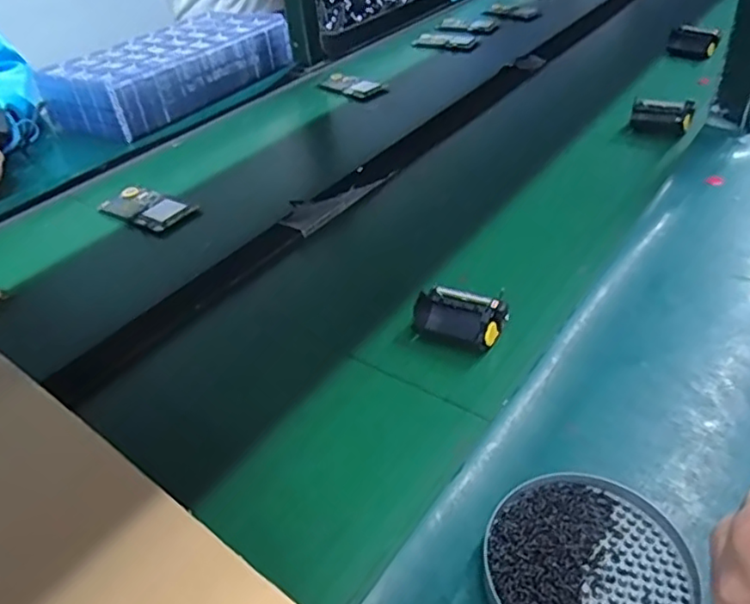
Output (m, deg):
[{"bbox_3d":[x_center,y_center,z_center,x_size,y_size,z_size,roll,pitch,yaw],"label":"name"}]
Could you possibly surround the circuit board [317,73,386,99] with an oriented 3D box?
[{"bbox_3d":[-0.043,-0.370,1.039,0.113,0.009,0.067,25,49,33],"label":"circuit board"}]

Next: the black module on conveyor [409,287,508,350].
[{"bbox_3d":[0.072,0.011,0.524,0.070,0.036,0.048,16,44,25],"label":"black module on conveyor"}]

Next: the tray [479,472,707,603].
[{"bbox_3d":[0.120,0.153,0.349,0.115,0.018,0.112,-4,39,3],"label":"tray"}]

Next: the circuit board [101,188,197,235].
[{"bbox_3d":[-0.279,-0.114,0.744,0.108,0.013,0.065,17,45,26],"label":"circuit board"}]

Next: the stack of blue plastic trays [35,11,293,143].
[{"bbox_3d":[-0.346,-0.405,1.055,0.224,0.082,0.406,23,47,30],"label":"stack of blue plastic trays"}]

